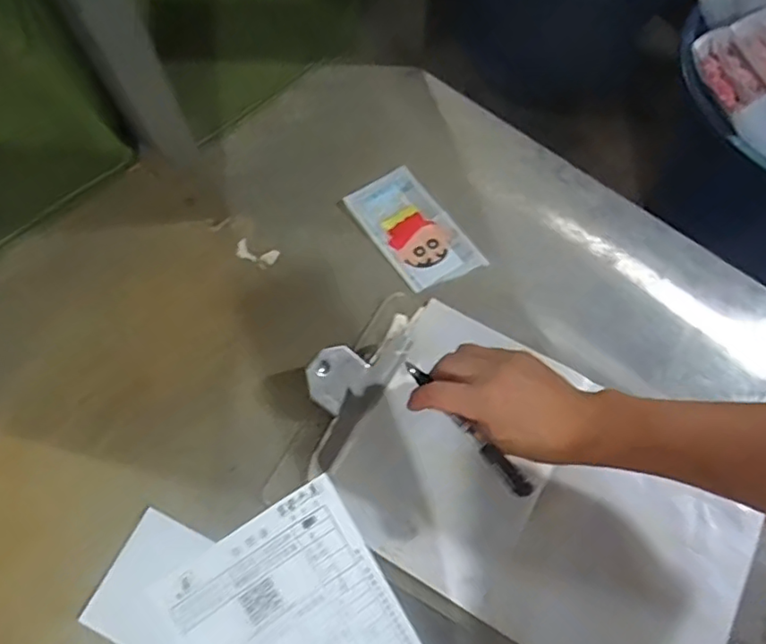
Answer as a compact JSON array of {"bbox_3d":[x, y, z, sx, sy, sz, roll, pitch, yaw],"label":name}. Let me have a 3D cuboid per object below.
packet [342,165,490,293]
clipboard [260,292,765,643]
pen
[{"bbox_3d":[0.032,-0.094,0.611,0.080,0.009,0.141,-32,67,-15],"label":"packet"},{"bbox_3d":[0.104,0.137,0.490,0.363,0.029,0.211,34,68,14],"label":"clipboard"},{"bbox_3d":[0.063,0.080,0.463,0.014,0.015,0.135,-37,67,-17],"label":"pen"}]

